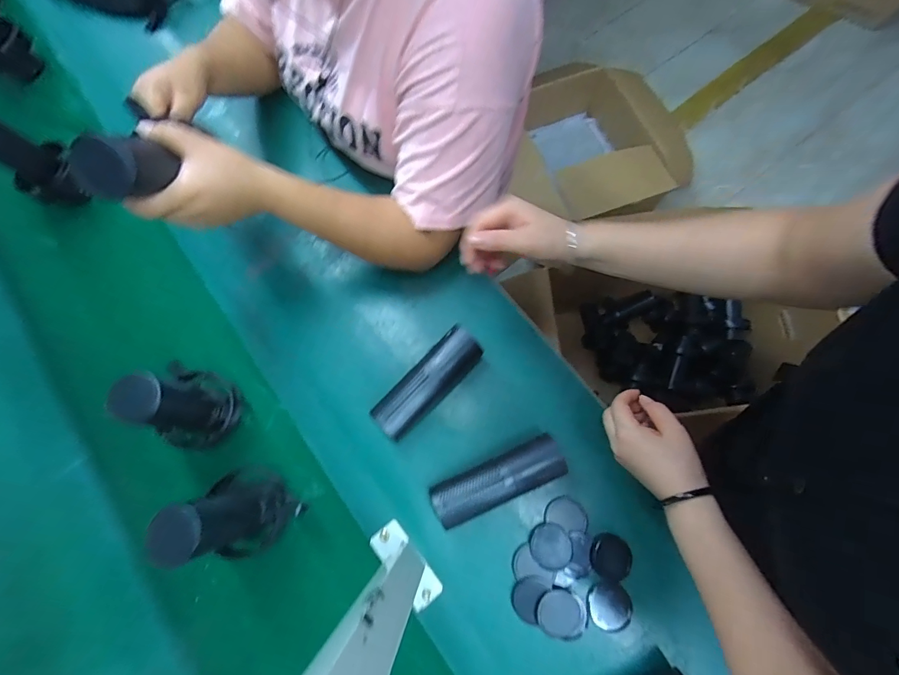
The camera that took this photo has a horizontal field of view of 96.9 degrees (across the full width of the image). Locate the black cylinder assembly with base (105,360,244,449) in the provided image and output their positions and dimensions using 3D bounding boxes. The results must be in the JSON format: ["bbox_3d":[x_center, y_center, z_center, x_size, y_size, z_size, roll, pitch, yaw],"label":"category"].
[{"bbox_3d":[-0.335,0.082,0.487,0.097,0.170,0.098,13,75,6],"label":"black cylinder assembly with base"}]

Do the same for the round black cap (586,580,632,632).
[{"bbox_3d":[0.189,0.319,0.472,0.052,0.004,0.053,-1,75,2],"label":"round black cap"}]

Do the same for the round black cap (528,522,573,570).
[{"bbox_3d":[0.124,0.253,0.483,0.049,0.007,0.050,-1,75,2],"label":"round black cap"}]

